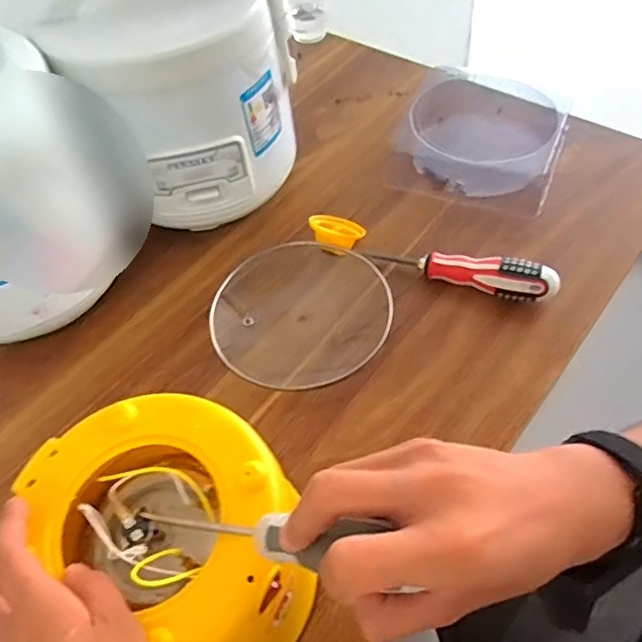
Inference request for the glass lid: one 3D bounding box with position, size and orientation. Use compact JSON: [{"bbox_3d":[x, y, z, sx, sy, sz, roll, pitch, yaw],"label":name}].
[{"bbox_3d":[-0.019,-0.009,0.506,0.157,0.011,0.144,-2,56,3],"label":"glass lid"}]

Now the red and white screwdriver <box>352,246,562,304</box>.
[{"bbox_3d":[0.122,-0.050,0.509,0.176,0.035,0.028,18,59,16],"label":"red and white screwdriver"}]

